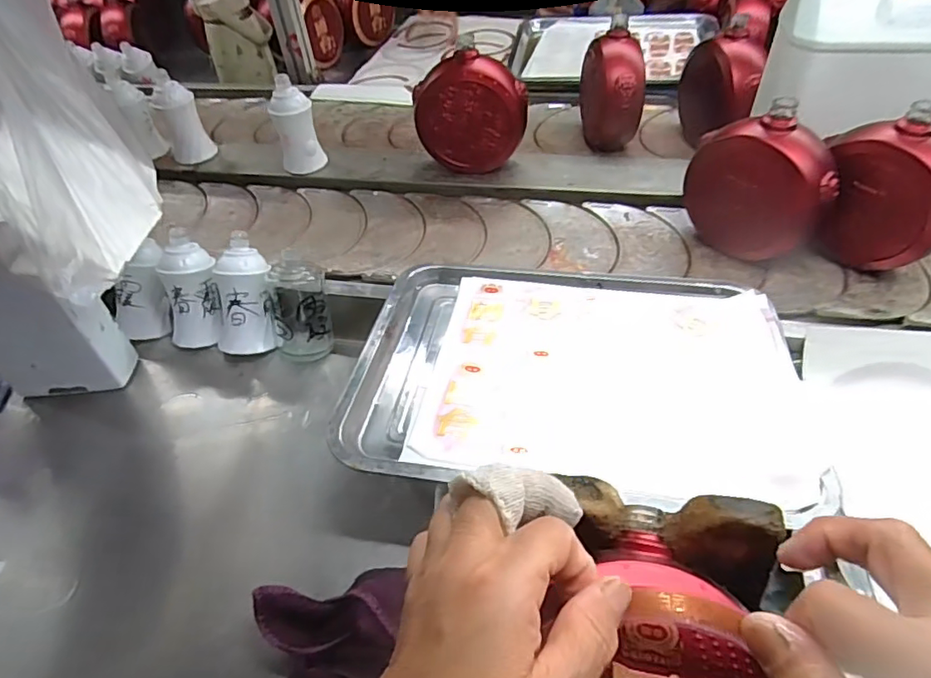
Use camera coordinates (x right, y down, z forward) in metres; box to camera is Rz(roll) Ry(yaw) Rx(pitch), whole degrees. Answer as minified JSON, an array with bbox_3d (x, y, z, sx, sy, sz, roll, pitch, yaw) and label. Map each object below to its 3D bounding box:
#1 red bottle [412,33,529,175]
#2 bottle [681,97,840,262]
[{"bbox_3d":[0.007,-0.275,0.699,0.136,0.150,0.059,-5,44,-1],"label":"red bottle"},{"bbox_3d":[0.294,-0.151,0.560,0.044,0.146,0.140,-31,50,-25],"label":"bottle"}]

